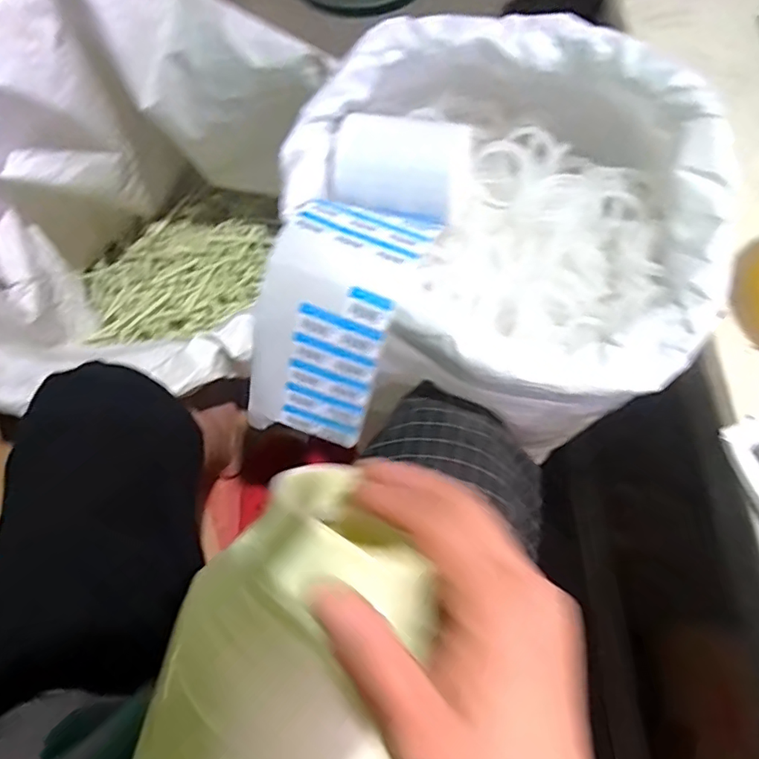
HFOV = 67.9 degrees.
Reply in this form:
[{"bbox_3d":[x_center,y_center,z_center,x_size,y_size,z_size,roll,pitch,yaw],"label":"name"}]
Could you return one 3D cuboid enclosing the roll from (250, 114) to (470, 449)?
[{"bbox_3d":[-0.017,-0.105,0.511,0.110,0.125,0.296,20,71,8],"label":"roll"}]

